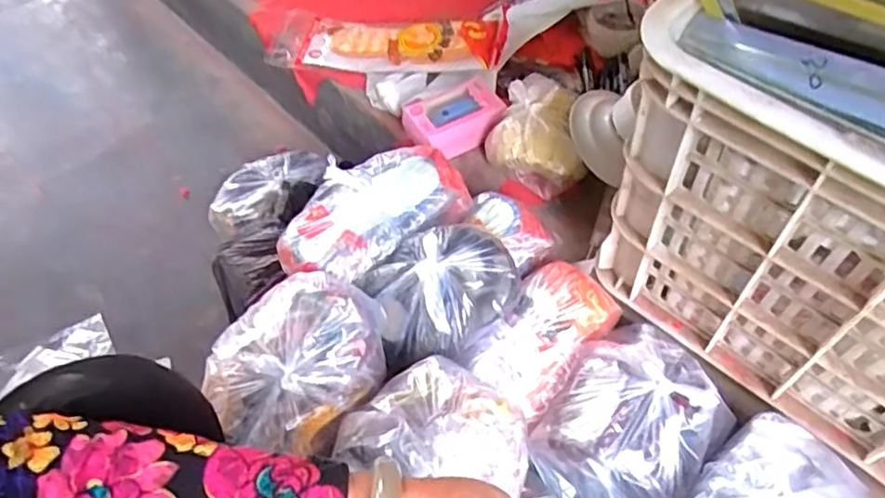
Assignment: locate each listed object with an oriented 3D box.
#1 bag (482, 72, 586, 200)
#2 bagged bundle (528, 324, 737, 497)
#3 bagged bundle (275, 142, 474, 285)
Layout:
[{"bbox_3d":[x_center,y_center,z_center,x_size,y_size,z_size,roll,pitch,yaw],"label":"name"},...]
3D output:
[{"bbox_3d":[0.106,-0.138,0.732,0.109,0.062,0.143,3,55,4],"label":"bag"},{"bbox_3d":[0.162,0.148,0.547,0.132,0.071,0.172,37,64,24],"label":"bagged bundle"},{"bbox_3d":[-0.069,-0.037,0.627,0.200,0.041,0.106,-23,57,-13],"label":"bagged bundle"}]

